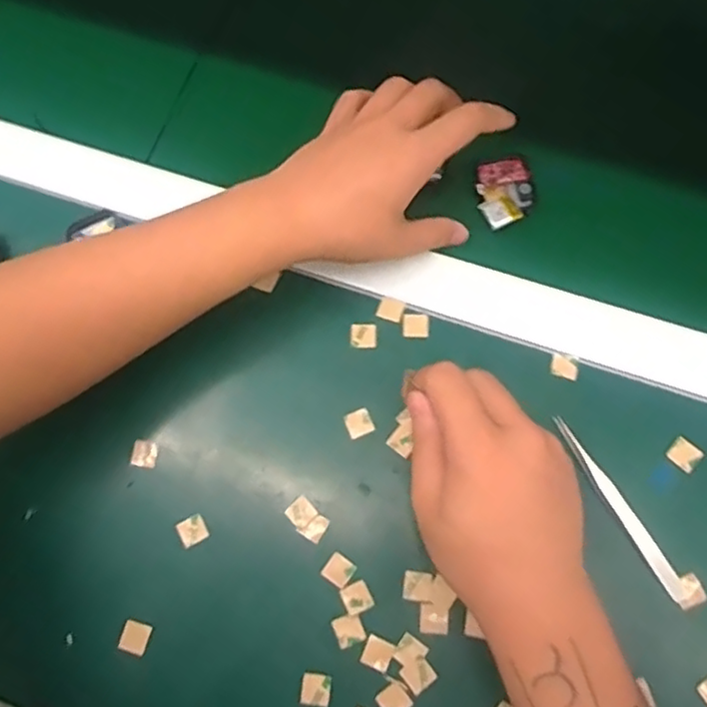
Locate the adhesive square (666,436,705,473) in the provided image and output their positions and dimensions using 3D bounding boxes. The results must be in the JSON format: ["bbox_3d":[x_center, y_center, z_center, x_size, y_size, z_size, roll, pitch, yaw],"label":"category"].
[{"bbox_3d":[0.195,0.060,0.391,0.017,0.004,0.017,43,81,14],"label":"adhesive square"}]

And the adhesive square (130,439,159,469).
[{"bbox_3d":[-0.128,0.062,0.408,0.016,0.004,0.016,9,74,6],"label":"adhesive square"}]

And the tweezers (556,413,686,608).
[{"bbox_3d":[0.153,0.088,0.383,0.010,0.007,0.118,-32,74,-6],"label":"tweezers"}]

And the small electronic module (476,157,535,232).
[{"bbox_3d":[0.100,-0.107,0.436,0.036,0.012,0.054,-1,74,3],"label":"small electronic module"}]

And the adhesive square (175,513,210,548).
[{"bbox_3d":[-0.096,0.106,0.395,0.016,0.004,0.015,-30,74,-5],"label":"adhesive square"}]

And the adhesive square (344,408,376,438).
[{"bbox_3d":[0.003,0.042,0.404,0.015,0.004,0.015,-21,74,-5],"label":"adhesive square"}]

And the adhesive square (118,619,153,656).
[{"bbox_3d":[-0.126,0.163,0.381,0.016,0.004,0.017,17,75,8],"label":"adhesive square"}]

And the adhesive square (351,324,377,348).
[{"bbox_3d":[0.006,-0.012,0.418,0.017,0.004,0.015,-2,74,3],"label":"adhesive square"}]

